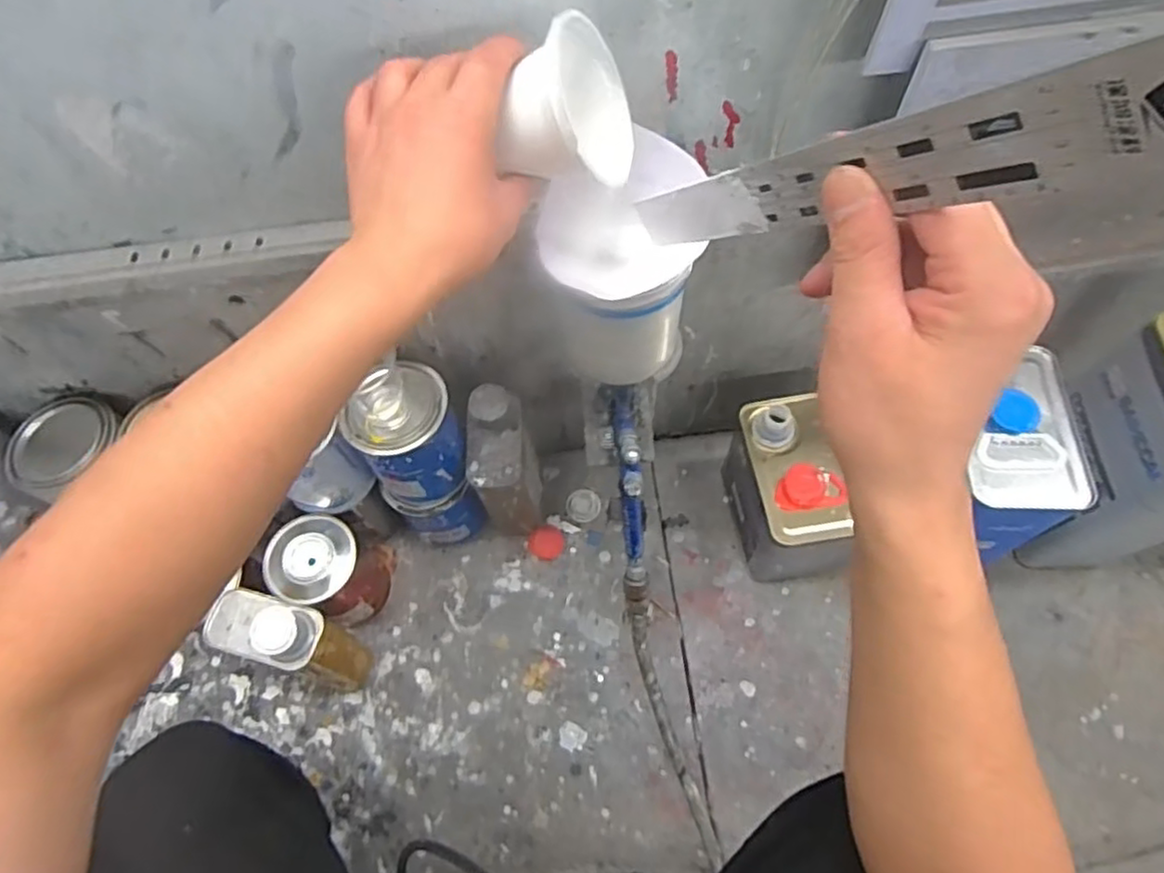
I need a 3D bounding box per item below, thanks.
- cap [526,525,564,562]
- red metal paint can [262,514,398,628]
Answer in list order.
[{"bbox_3d":[-0.045,0.135,0.873,0.045,0.008,0.044,-1,63,3],"label":"cap"},{"bbox_3d":[-0.292,0.156,0.815,0.095,0.142,0.107,17,66,12],"label":"red metal paint can"}]

